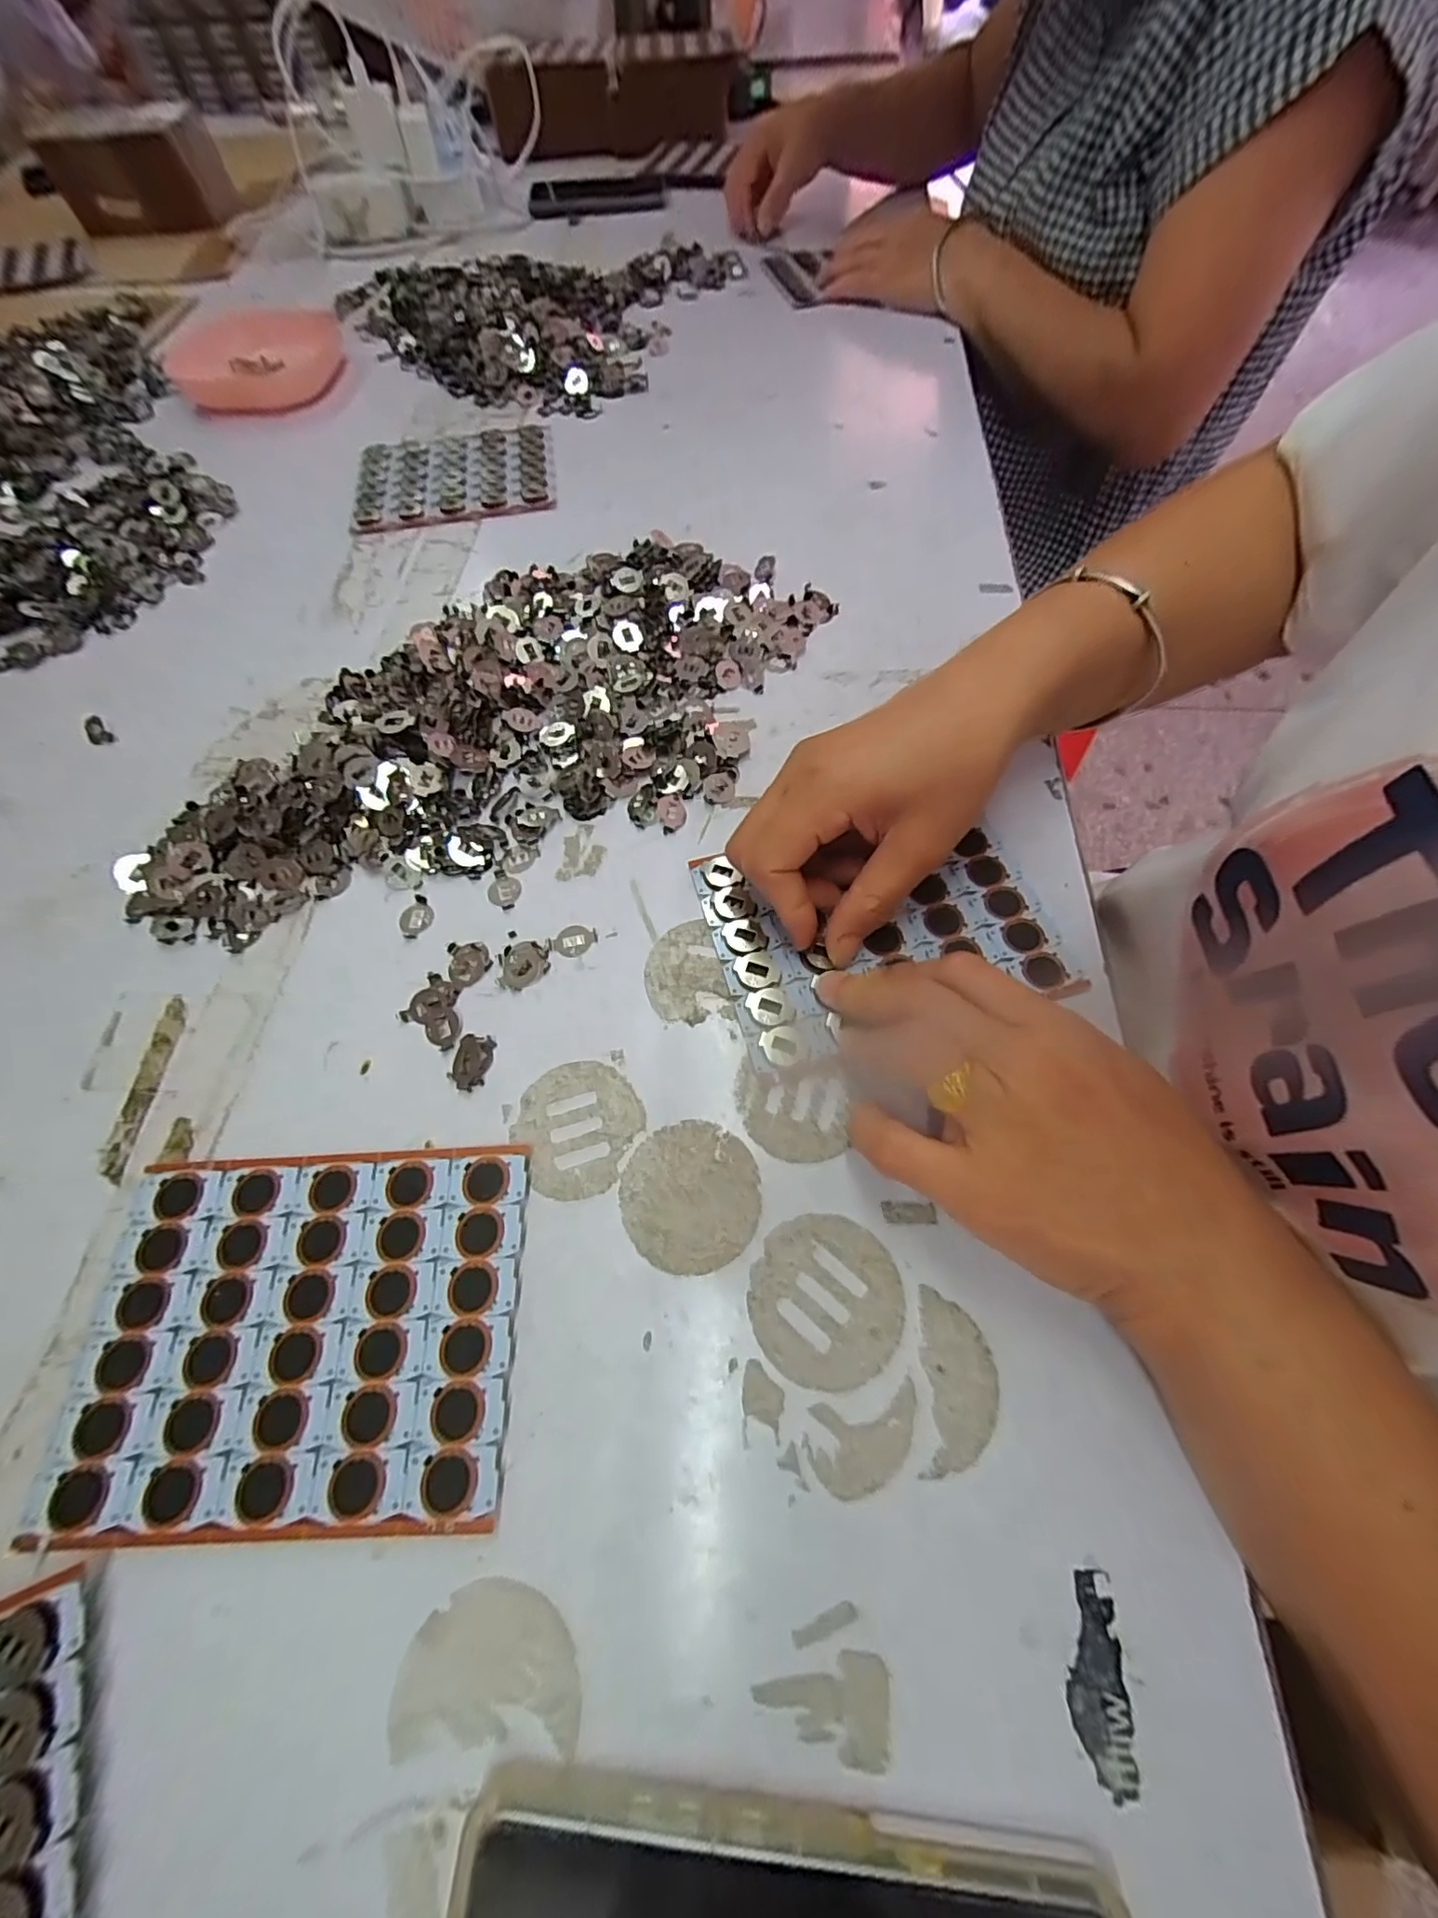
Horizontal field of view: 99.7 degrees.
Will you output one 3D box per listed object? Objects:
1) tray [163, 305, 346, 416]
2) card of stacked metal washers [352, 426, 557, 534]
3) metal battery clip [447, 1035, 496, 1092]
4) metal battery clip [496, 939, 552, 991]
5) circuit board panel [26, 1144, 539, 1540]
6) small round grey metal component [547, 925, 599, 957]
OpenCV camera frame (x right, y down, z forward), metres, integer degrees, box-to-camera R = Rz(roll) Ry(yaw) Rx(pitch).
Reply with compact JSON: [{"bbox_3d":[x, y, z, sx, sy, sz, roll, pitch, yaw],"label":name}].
[{"bbox_3d":[-0.421,-0.542,0.545,0.157,0.020,0.147,-12,64,-4],"label":"tray"},{"bbox_3d":[-0.203,-0.372,0.465,0.149,0.007,0.120,-14,64,-5],"label":"card of stacked metal washers"},{"bbox_3d":[-0.106,0.044,0.259,0.015,0.004,0.024,6,64,5],"label":"metal battery clip"},{"bbox_3d":[-0.090,0.002,0.279,0.023,0.004,0.023,-5,64,-1],"label":"metal battery clip"},{"bbox_3d":[-0.149,0.130,0.217,0.151,0.004,0.115,-4,64,1],"label":"circuit board panel"},{"bbox_3d":[-0.069,-0.009,0.283,0.022,0.004,0.016,-7,64,-1],"label":"small round grey metal component"}]

